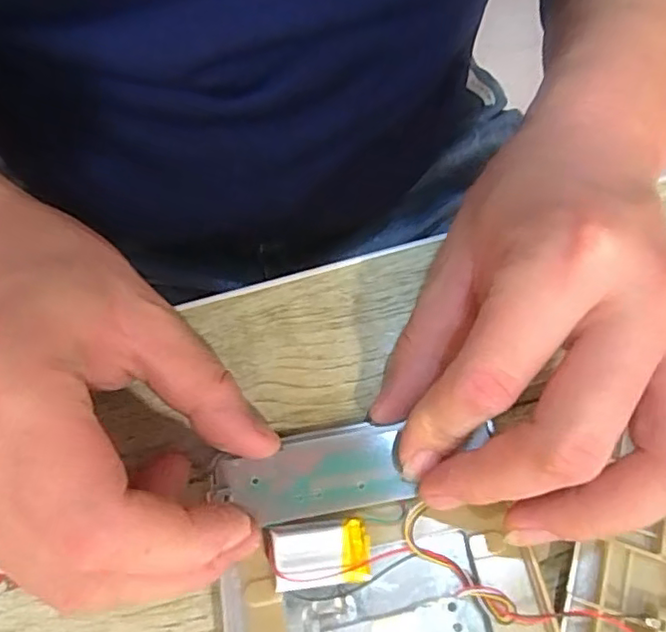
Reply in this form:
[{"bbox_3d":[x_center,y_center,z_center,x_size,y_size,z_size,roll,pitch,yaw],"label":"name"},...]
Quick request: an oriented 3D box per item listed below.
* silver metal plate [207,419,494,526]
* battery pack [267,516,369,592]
[{"bbox_3d":[-0.008,0.055,0.210,0.065,0.005,0.028,-9,67,-7],"label":"silver metal plate"},{"bbox_3d":[-0.004,0.080,0.201,0.032,0.007,0.020,-7,67,-4],"label":"battery pack"}]

